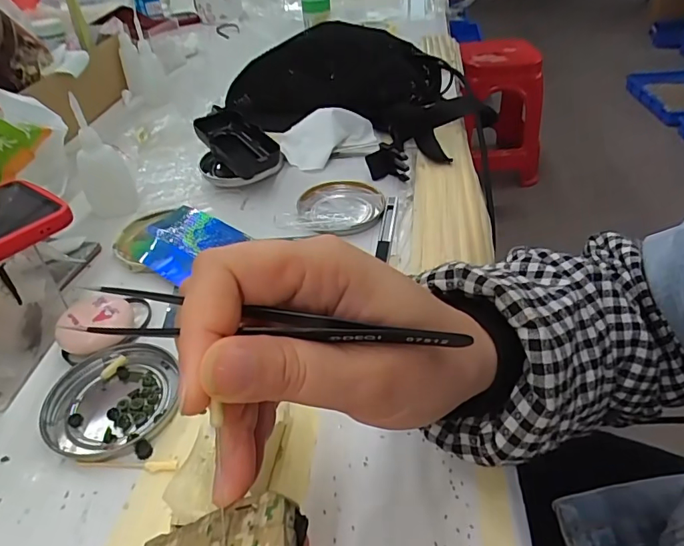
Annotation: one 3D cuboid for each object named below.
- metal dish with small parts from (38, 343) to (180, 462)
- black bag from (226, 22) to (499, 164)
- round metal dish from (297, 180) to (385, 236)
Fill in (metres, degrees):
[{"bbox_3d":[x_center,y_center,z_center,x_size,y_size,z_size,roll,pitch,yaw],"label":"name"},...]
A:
[{"bbox_3d":[-0.139,0.077,0.289,0.070,0.010,0.075,-1,41,1],"label":"metal dish with small parts"},{"bbox_3d":[-0.009,-0.242,0.578,0.280,0.098,0.137,18,46,24],"label":"black bag"},{"bbox_3d":[-0.001,-0.060,0.436,0.075,0.012,0.082,-1,41,1],"label":"round metal dish"}]

